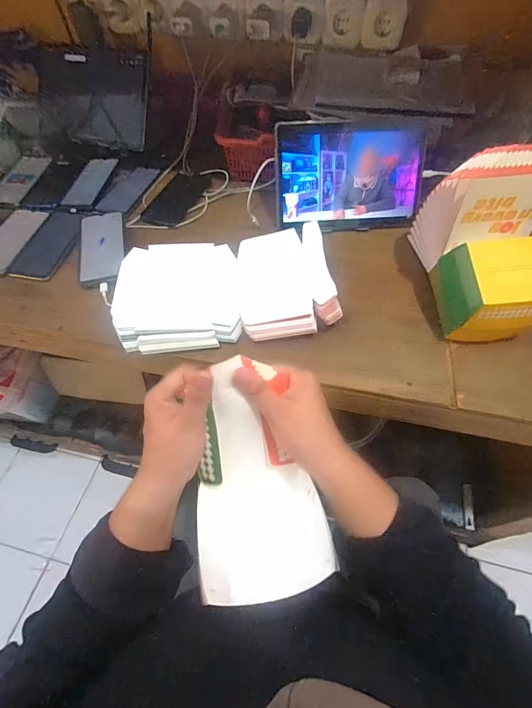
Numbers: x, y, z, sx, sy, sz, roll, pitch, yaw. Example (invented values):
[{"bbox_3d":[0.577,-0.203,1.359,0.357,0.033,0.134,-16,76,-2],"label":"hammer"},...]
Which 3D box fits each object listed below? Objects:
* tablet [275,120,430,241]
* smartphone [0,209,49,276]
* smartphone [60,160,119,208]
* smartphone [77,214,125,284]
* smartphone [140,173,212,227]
[{"bbox_3d":[0.145,-0.306,0.606,0.250,0.166,0.011,-2,26,-2],"label":"tablet"},{"bbox_3d":[-0.467,-0.206,0.632,0.068,0.015,0.165,11,58,8],"label":"smartphone"},{"bbox_3d":[-0.361,-0.355,0.715,0.064,0.015,0.150,7,57,6],"label":"smartphone"},{"bbox_3d":[-0.284,-0.189,0.605,0.072,0.010,0.166,-3,62,-15],"label":"smartphone"},{"bbox_3d":[-0.173,-0.305,0.689,0.080,0.013,0.160,17,59,12],"label":"smartphone"}]

